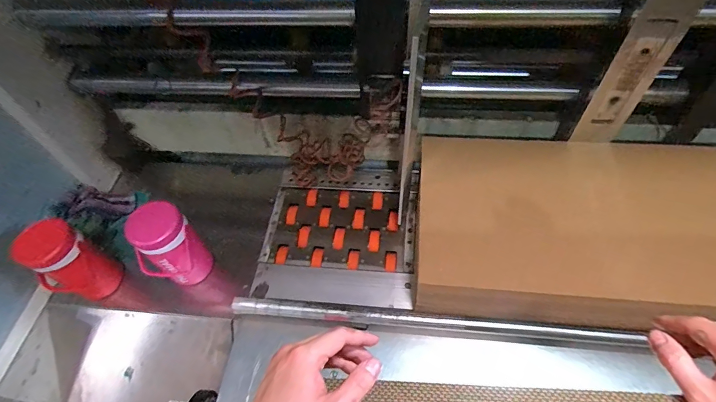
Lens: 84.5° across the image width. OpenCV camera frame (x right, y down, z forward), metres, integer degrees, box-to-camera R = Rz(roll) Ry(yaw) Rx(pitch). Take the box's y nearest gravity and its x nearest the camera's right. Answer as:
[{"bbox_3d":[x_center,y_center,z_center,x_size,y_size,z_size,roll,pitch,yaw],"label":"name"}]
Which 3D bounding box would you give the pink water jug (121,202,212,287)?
[{"bbox_3d":[-0.445,0.116,0.932,0.105,0.248,0.138,30,62,23],"label":"pink water jug"}]

